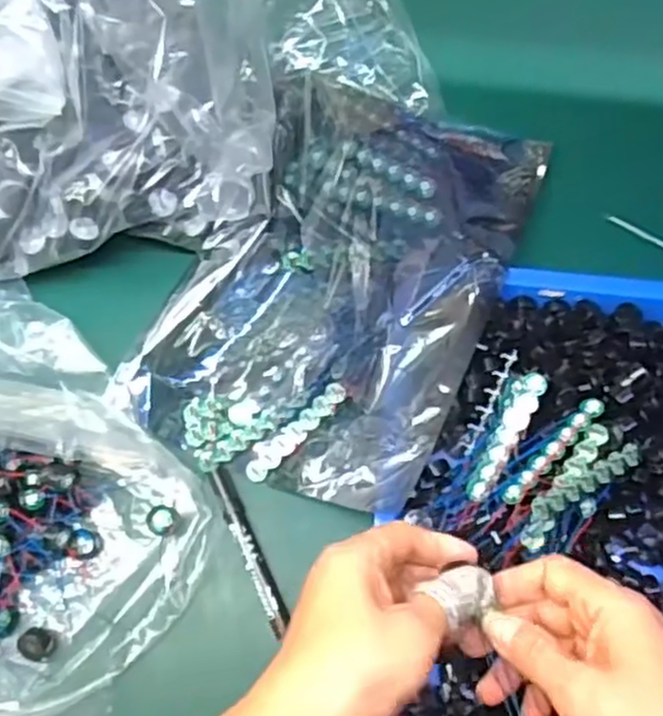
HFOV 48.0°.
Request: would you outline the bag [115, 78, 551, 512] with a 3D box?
[{"bbox_3d":[0.013,-0.068,0.563,0.219,0.050,0.343,23,73,7],"label":"bag"}]

